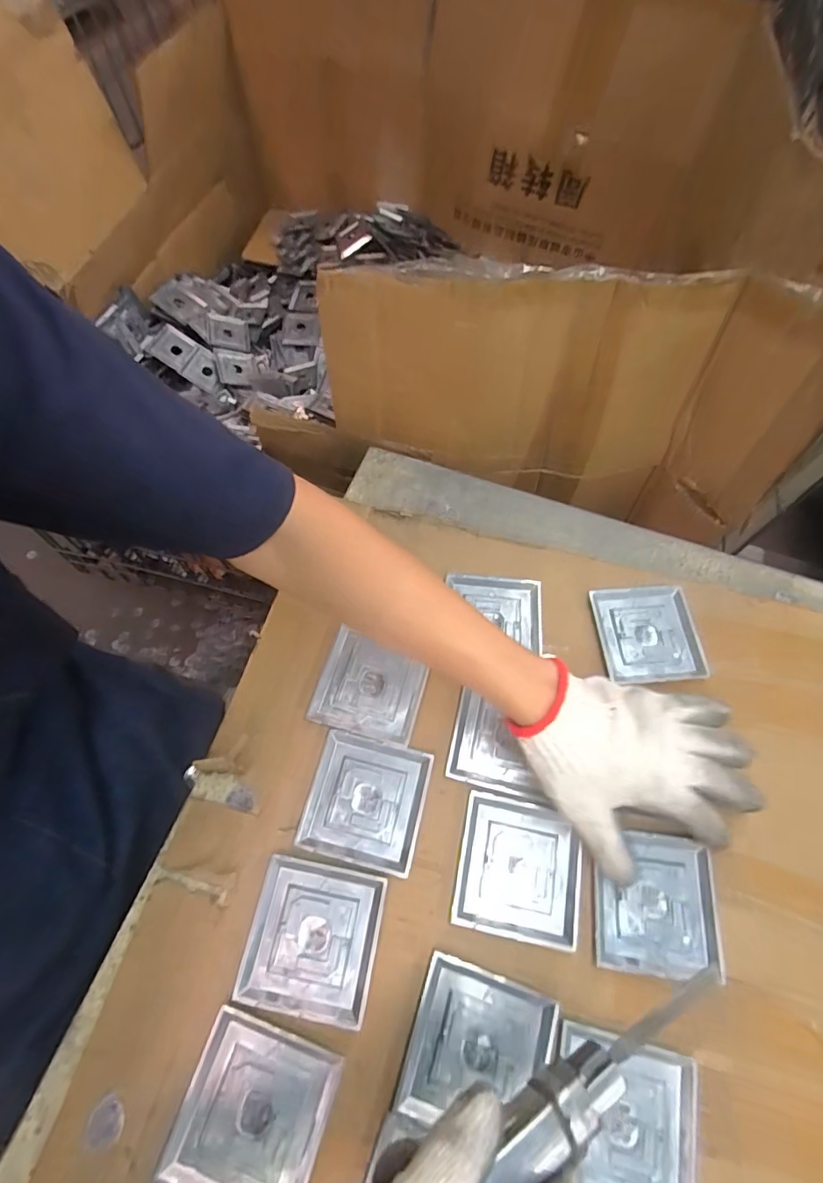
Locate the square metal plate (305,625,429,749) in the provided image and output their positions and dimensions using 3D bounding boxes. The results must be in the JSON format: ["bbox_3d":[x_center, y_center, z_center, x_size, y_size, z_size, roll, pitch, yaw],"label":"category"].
[{"bbox_3d":[-0.036,0.086,0.442,0.090,0.015,0.084,16,66,6],"label":"square metal plate"}]

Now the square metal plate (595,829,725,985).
[{"bbox_3d":[0.183,0.232,0.373,0.089,0.006,0.089,8,65,2],"label":"square metal plate"}]

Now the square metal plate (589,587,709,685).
[{"bbox_3d":[0.221,0.039,0.464,0.088,0.009,0.090,-5,65,-3],"label":"square metal plate"}]

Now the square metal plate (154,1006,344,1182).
[{"bbox_3d":[-0.100,0.333,0.316,0.088,0.005,0.089,17,66,7],"label":"square metal plate"}]

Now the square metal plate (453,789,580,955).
[{"bbox_3d":[0.083,0.210,0.380,0.090,0.006,0.091,12,65,4],"label":"square metal plate"}]

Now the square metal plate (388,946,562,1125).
[{"bbox_3d":[0.045,0.306,0.331,0.089,0.004,0.085,18,66,7],"label":"square metal plate"}]

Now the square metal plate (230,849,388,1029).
[{"bbox_3d":[-0.070,0.246,0.356,0.090,0.004,0.089,10,65,4],"label":"square metal plate"}]

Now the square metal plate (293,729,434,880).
[{"bbox_3d":[-0.036,0.166,0.398,0.089,0.006,0.090,13,66,5],"label":"square metal plate"}]

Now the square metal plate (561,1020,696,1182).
[{"bbox_3d":[0.137,0.343,0.319,0.086,0.008,0.092,12,65,4],"label":"square metal plate"}]

